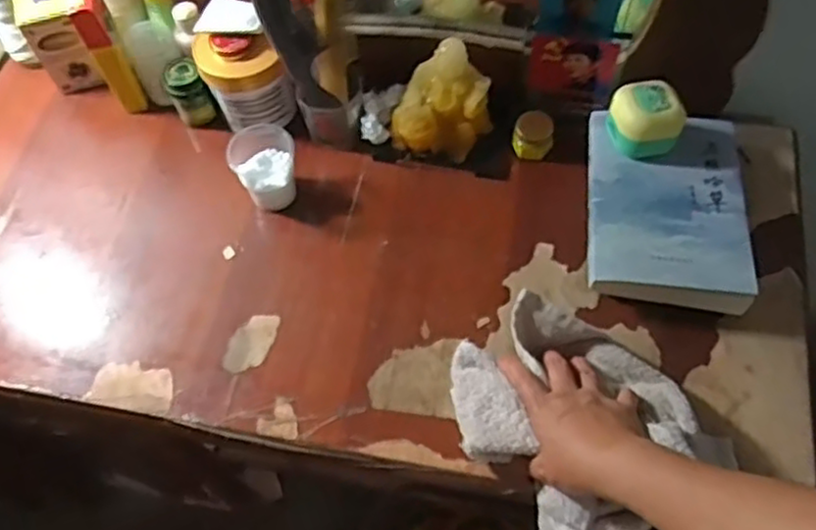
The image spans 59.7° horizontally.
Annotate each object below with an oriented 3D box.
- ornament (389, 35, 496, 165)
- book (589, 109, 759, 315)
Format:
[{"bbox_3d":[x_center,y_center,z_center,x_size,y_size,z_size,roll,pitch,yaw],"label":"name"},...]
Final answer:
[{"bbox_3d":[0.035,-0.164,0.721,0.093,0.086,0.084,23,64,15],"label":"ornament"},{"bbox_3d":[0.246,-0.052,0.684,0.138,0.047,0.214,5,60,6],"label":"book"}]

